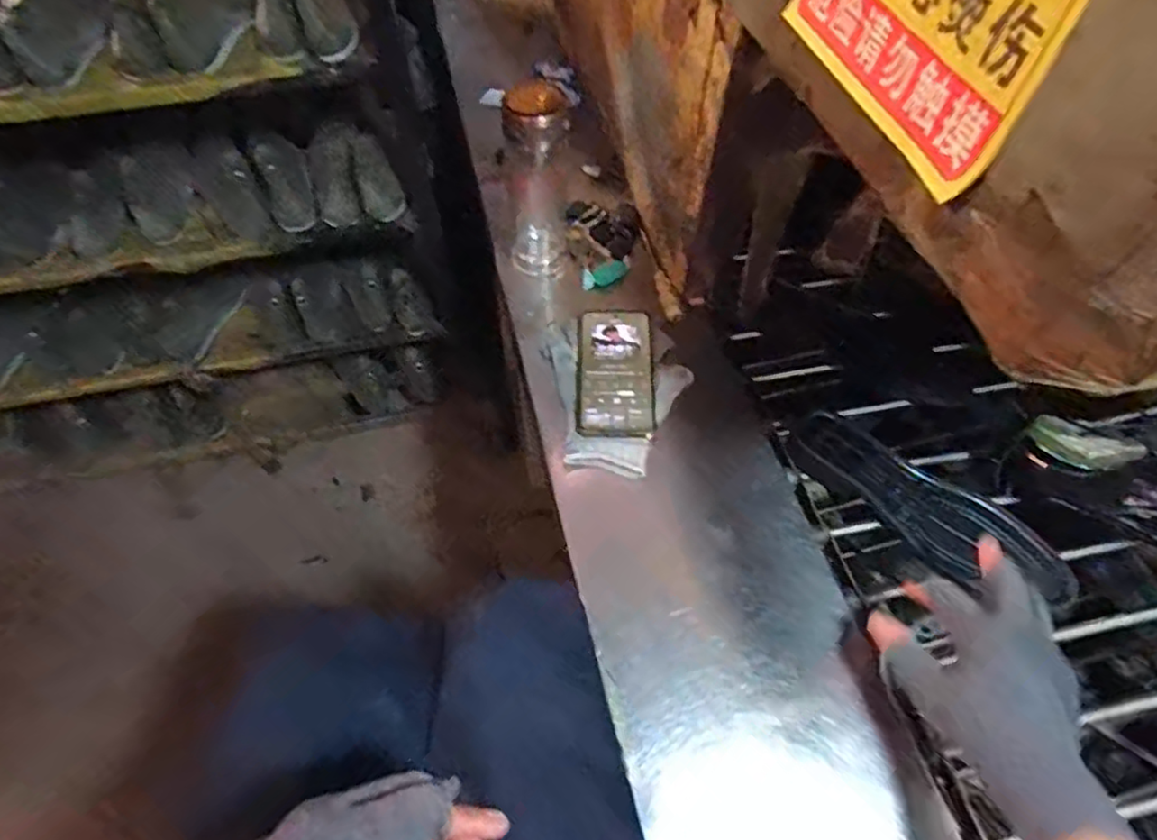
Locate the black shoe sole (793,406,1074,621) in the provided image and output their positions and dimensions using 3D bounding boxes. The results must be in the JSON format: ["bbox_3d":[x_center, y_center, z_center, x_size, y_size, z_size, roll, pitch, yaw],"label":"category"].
[{"bbox_3d":[0.325,0.080,0.628,0.101,0.024,0.265,-36,54,-21],"label":"black shoe sole"}]

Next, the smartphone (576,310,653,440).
[{"bbox_3d":[0.038,-0.052,0.689,0.076,0.010,0.163,1,56,1],"label":"smartphone"}]

